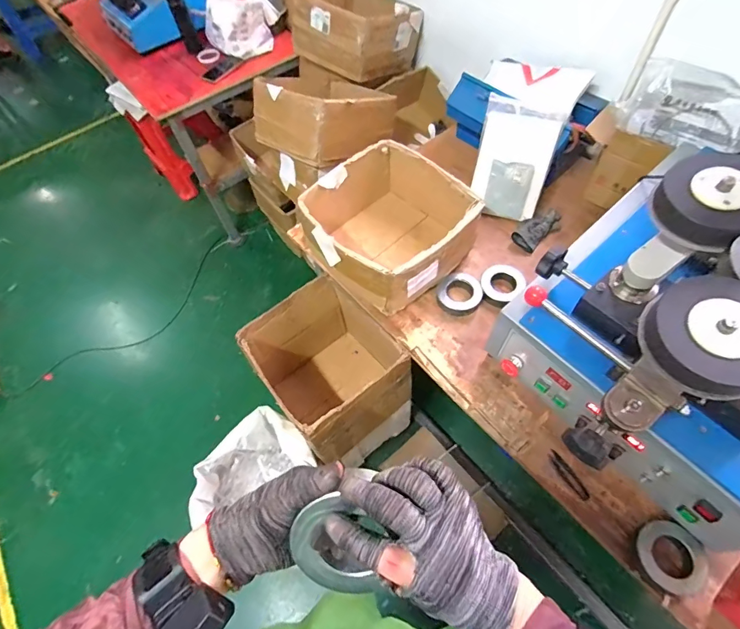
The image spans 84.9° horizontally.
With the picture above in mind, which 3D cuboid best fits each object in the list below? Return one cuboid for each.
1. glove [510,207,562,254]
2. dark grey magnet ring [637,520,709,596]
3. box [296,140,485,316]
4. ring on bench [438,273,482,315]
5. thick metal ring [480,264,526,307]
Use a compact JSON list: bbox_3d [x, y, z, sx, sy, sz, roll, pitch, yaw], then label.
[{"bbox_3d":[0.439,-0.228,1.057,0.142,0.029,0.075,-35,63,-16],"label":"glove"},{"bbox_3d":[0.502,0.403,0.670,0.098,0.015,0.099,-8,68,19],"label":"dark grey magnet ring"},{"bbox_3d":[0.044,-0.207,0.987,0.340,0.183,0.330,-39,64,-18],"label":"box"},{"bbox_3d":[0.219,-0.050,0.975,0.100,0.030,0.096,-2,59,3],"label":"ring on bench"},{"bbox_3d":[0.318,-0.070,0.976,0.096,0.036,0.100,-2,59,3],"label":"thick metal ring"}]

